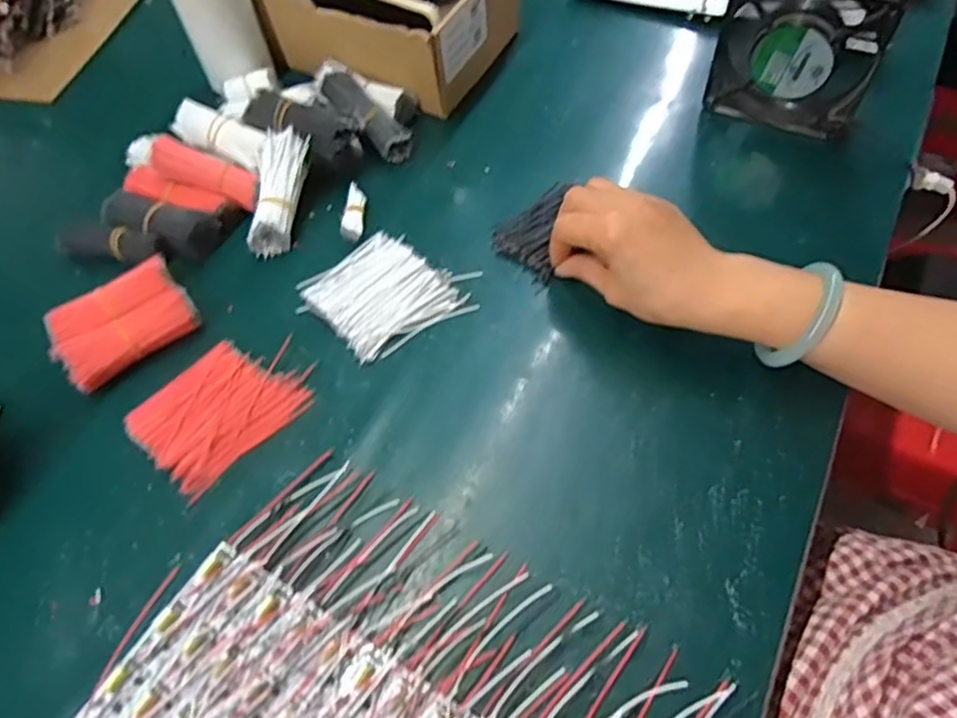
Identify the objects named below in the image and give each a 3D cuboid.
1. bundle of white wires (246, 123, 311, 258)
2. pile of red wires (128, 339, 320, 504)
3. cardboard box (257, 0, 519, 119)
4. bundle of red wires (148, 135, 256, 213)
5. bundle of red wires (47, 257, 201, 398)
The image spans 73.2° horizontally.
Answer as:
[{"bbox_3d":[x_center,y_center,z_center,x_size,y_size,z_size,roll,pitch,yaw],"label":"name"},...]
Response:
[{"bbox_3d":[-0.159,-0.133,0.511,0.035,0.020,0.102,6,80,3],"label":"bundle of white wires"},{"bbox_3d":[-0.172,0.029,0.435,0.084,0.005,0.110,37,66,23],"label":"pile of red wires"},{"bbox_3d":[-0.087,-0.341,0.605,0.220,0.075,0.167,25,62,19],"label":"cardboard box"},{"bbox_3d":[-0.224,-0.153,0.527,0.092,0.019,0.029,24,61,-5],"label":"bundle of red wires"},{"bbox_3d":[-0.252,-0.025,0.460,0.091,0.023,0.064,-38,63,-20],"label":"bundle of red wires"}]

